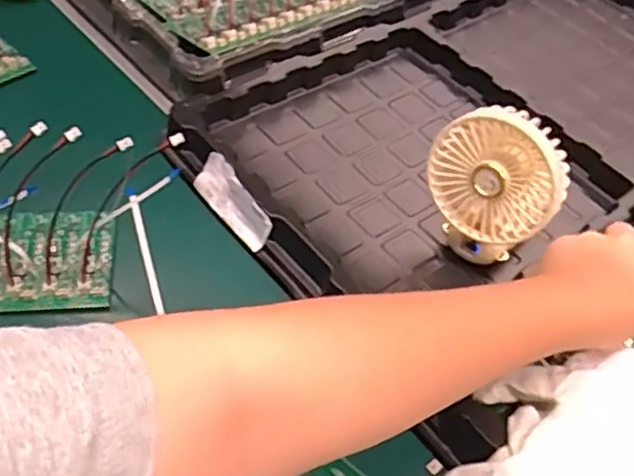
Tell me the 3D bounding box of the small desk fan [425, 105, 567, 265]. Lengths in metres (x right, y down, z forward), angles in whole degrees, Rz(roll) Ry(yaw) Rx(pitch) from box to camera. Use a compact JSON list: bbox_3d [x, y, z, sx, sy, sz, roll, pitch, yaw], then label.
[{"bbox_3d":[0.116,-0.029,0.449,0.088,0.111,0.046,34,55,21],"label":"small desk fan"}]

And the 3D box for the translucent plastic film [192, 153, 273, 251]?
[{"bbox_3d":[-0.058,-0.026,0.483,0.013,0.034,0.077,-10,48,-48],"label":"translucent plastic film"}]

